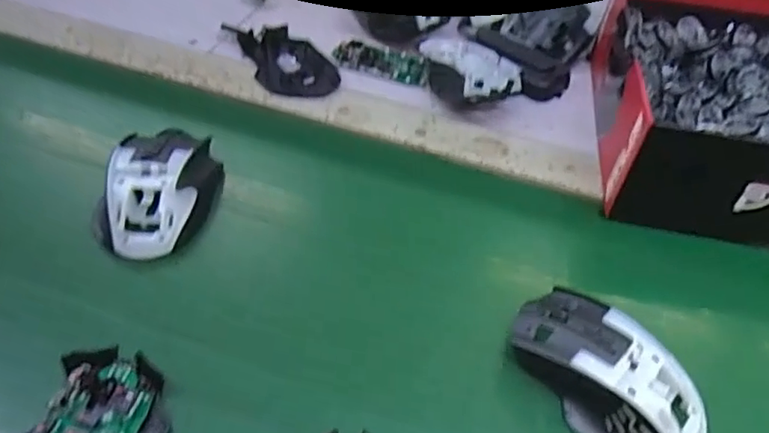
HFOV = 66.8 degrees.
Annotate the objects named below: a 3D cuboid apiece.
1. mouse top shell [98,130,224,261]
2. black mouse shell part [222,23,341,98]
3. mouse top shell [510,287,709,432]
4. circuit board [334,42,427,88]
[{"bbox_3d":[-0.156,-0.022,0.414,0.066,0.034,0.114,2,48,-6],"label":"mouse top shell"},{"bbox_3d":[-0.093,-0.153,0.560,0.073,0.012,0.120,-21,53,-22],"label":"black mouse shell part"},{"bbox_3d":[0.128,0.089,0.336,0.068,0.036,0.117,-31,58,-29],"label":"mouse top shell"},{"bbox_3d":[0.001,-0.151,0.561,0.089,0.009,0.047,18,49,12],"label":"circuit board"}]

